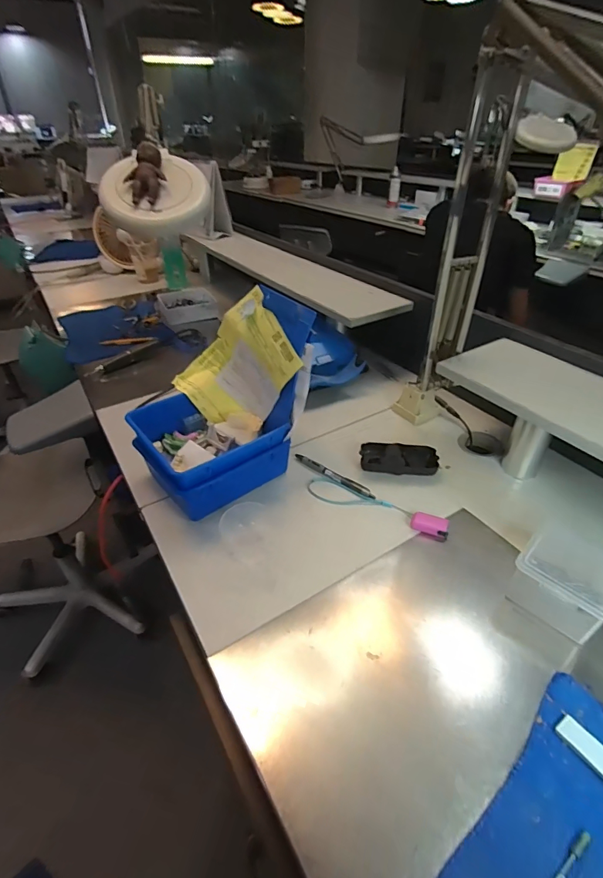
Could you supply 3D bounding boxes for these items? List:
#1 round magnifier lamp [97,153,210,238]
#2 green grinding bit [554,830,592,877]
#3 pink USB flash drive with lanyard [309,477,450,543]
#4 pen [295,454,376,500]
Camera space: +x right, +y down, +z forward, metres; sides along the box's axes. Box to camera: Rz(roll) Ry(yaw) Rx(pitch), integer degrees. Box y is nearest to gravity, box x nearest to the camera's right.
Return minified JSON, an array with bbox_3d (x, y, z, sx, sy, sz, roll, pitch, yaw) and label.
[{"bbox_3d":[-0.296,-0.500,0.866,0.218,0.055,0.181,-12,80,-14],"label":"round magnifier lamp"},{"bbox_3d":[0.187,0.290,0.292,0.046,0.004,0.008,-25,43,-26],"label":"green grinding bit"},{"bbox_3d":[0.096,0.087,0.554,0.191,0.011,0.041,19,42,25],"label":"pink USB flash drive with lanyard"},{"bbox_3d":[0.045,0.052,0.604,0.133,0.011,0.015,23,44,29],"label":"pen"}]

